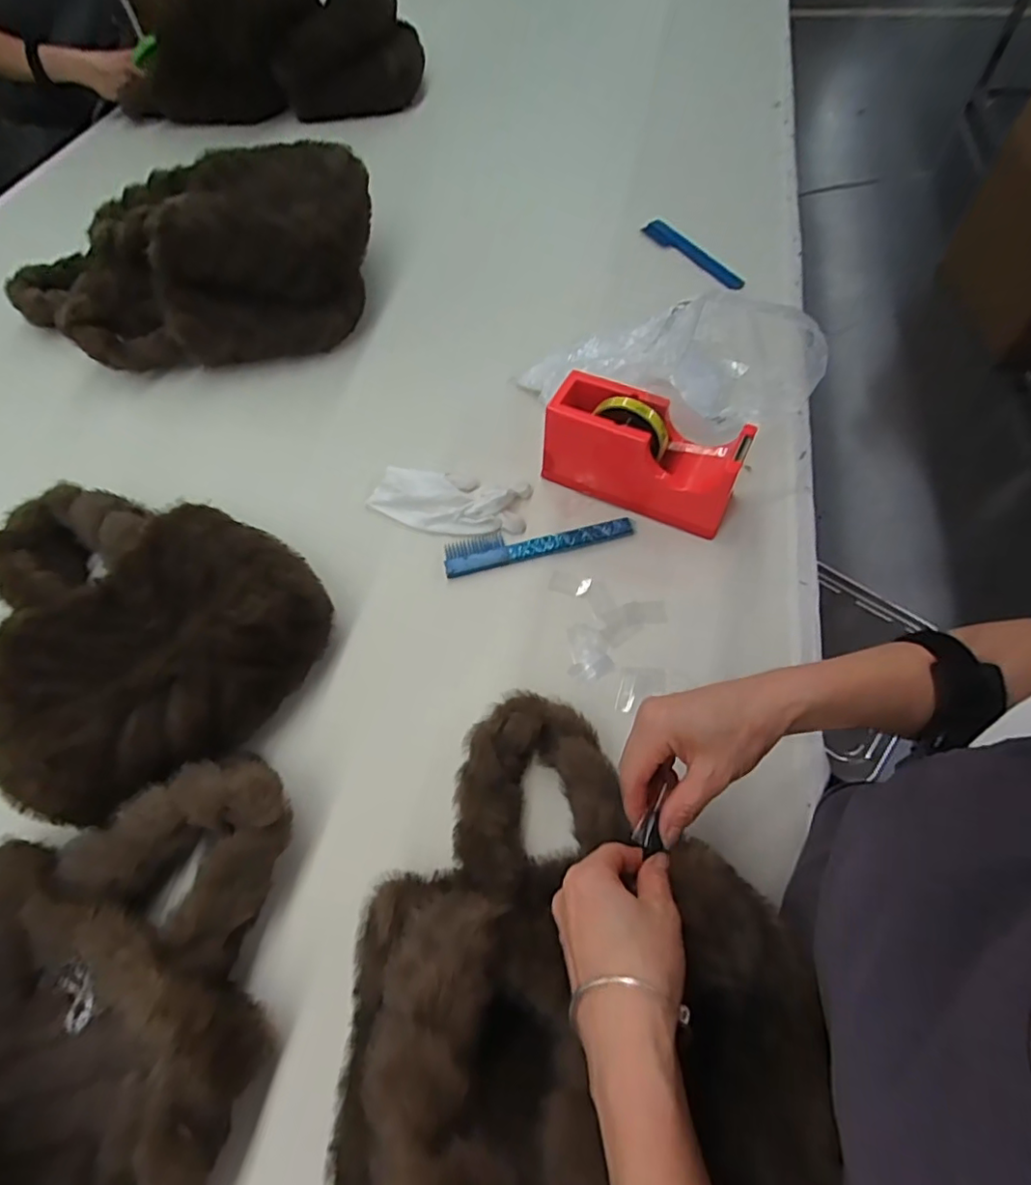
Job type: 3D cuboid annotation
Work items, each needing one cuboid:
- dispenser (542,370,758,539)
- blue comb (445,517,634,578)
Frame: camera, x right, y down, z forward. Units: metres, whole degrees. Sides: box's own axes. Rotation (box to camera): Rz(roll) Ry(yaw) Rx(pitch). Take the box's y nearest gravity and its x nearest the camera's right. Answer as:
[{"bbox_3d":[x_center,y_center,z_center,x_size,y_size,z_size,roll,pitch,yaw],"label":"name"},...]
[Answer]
[{"bbox_3d":[0.132,-0.147,0.604,0.198,0.106,0.066,23,61,12],"label":"dispenser"},{"bbox_3d":[0.023,-0.056,0.615,0.200,0.010,0.043,-13,67,-3],"label":"blue comb"}]

